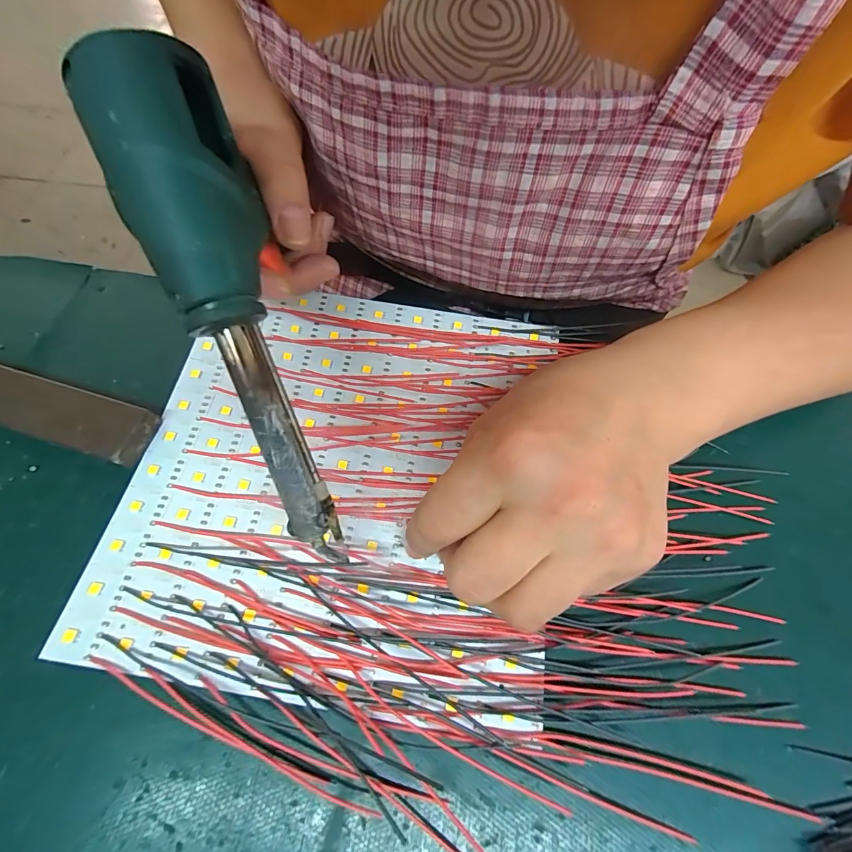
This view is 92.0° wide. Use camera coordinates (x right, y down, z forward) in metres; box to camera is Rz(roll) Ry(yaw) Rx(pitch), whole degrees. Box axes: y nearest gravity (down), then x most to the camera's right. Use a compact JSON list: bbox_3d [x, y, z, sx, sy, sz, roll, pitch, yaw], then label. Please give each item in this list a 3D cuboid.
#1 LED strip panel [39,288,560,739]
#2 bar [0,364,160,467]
[{"bbox_3d":[-0.044,0.020,0.214,0.206,0.009,0.210,7,65,1],"label":"LED strip panel"},{"bbox_3d":[-0.242,-0.024,0.216,0.207,0.006,0.030,17,66,4],"label":"bar"}]

